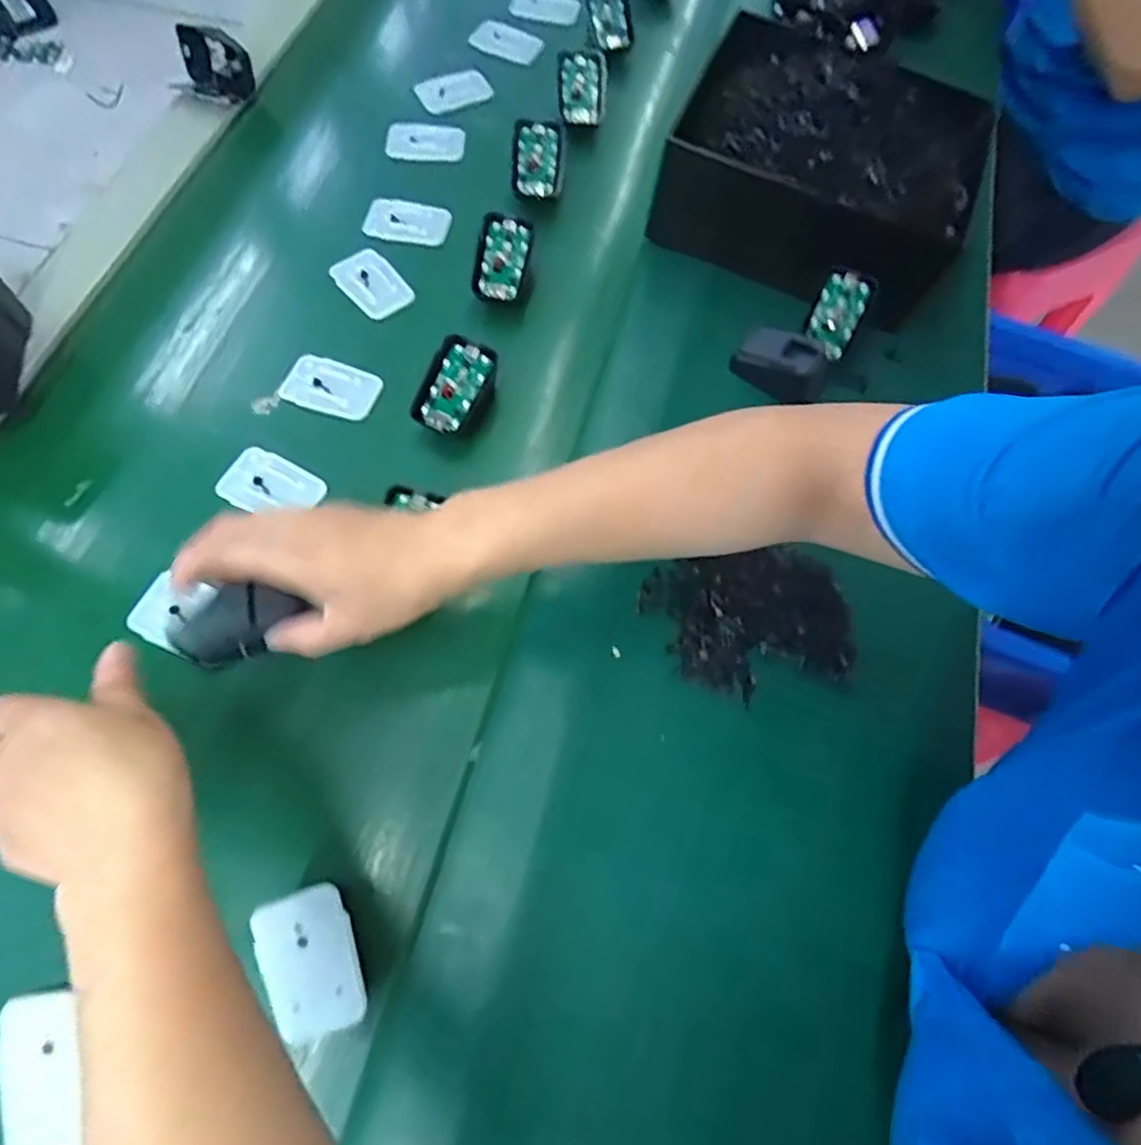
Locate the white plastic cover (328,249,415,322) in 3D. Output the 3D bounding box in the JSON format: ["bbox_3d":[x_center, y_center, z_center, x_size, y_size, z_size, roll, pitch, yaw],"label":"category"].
[{"bbox_3d":[-0.162,-0.237,0.519,0.043,0.006,0.065,-39,74,-16],"label":"white plastic cover"}]

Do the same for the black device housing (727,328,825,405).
[{"bbox_3d":[0.162,-0.160,0.487,0.068,0.042,0.036,34,70,11],"label":"black device housing"}]

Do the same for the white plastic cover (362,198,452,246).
[{"bbox_3d":[-0.142,-0.303,0.546,0.071,0.009,0.039,7,67,1],"label":"white plastic cover"}]

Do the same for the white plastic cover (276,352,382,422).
[{"bbox_3d":[-0.181,-0.140,0.480,0.074,0.007,0.044,18,68,5],"label":"white plastic cover"}]

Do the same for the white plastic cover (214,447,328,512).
[{"bbox_3d":[-0.211,-0.060,0.446,0.067,0.005,0.045,27,69,9],"label":"white plastic cover"}]

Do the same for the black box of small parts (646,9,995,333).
[{"bbox_3d":[0.207,-0.331,0.527,0.228,0.087,0.193,19,68,6],"label":"black box of small parts"}]

